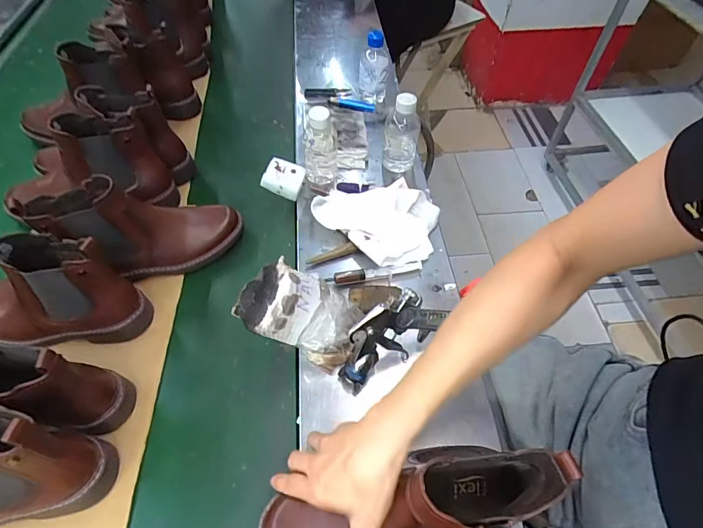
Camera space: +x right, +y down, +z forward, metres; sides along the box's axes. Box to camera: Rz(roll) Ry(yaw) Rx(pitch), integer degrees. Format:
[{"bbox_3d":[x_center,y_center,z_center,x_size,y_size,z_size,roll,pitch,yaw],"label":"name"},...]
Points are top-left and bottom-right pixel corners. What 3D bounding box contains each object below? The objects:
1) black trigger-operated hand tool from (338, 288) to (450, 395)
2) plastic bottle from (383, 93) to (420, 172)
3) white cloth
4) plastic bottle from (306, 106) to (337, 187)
[{"bbox_3d":[0.053,0.082,0.471,0.152,0.091,0.046,-27,59,-19],"label":"black trigger-operated hand tool"},{"bbox_3d":[0.085,-0.219,0.665,0.055,0.135,0.052,11,54,7],"label":"plastic bottle"},{"bbox_3d":[0.046,-0.062,0.602,0.198,0.037,0.140,-9,57,-5],"label":"white cloth"},{"bbox_3d":[-0.051,-0.195,0.640,0.056,0.128,0.055,-3,54,-3],"label":"plastic bottle"}]

